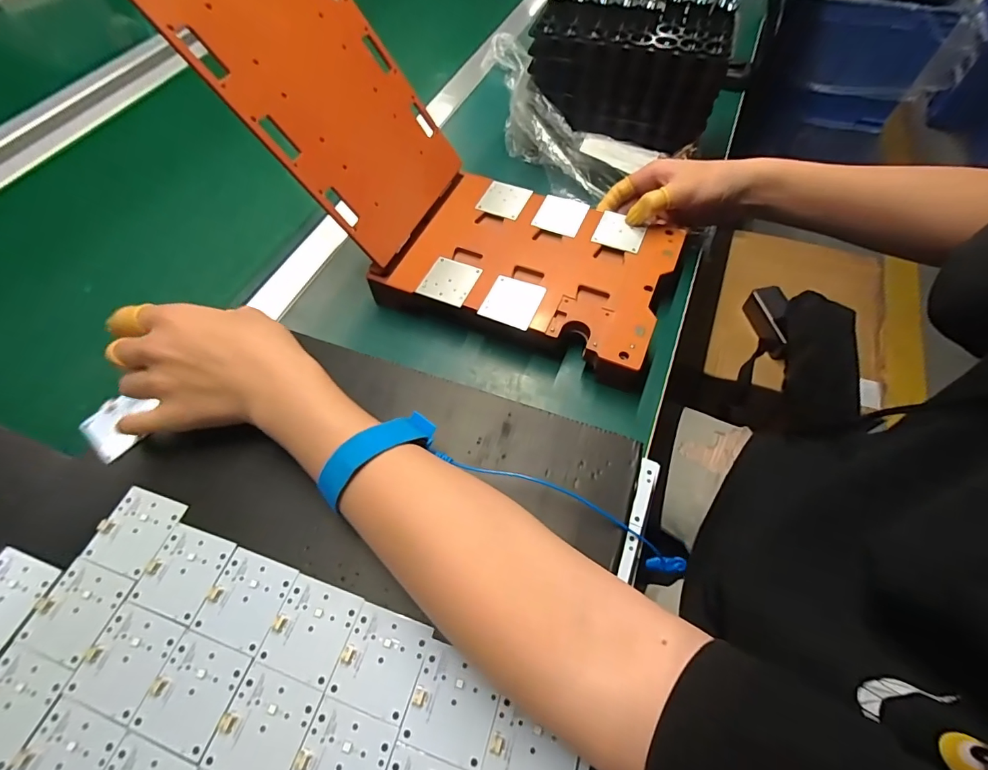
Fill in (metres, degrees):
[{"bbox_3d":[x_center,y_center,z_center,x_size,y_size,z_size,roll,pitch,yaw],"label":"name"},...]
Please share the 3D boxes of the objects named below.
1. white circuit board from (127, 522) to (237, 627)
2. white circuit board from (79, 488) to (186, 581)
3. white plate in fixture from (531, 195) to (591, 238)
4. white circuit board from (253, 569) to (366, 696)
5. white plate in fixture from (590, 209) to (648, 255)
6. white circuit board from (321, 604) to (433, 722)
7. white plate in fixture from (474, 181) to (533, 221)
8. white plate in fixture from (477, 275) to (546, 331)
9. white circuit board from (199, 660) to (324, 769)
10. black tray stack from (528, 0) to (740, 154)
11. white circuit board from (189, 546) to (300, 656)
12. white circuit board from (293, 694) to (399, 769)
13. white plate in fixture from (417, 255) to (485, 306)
[{"bbox_3d":[-0.185,0.111,0.264,0.043,0.004,0.047,15,61,10],"label":"white circuit board"},{"bbox_3d":[-0.225,0.090,0.277,0.043,0.004,0.046,15,61,10],"label":"white circuit board"},{"bbox_3d":[0.067,-0.168,0.436,0.045,0.004,0.048,22,65,12],"label":"white plate in fixture"},{"bbox_3d":[-0.103,0.136,0.247,0.042,0.004,0.046,16,61,10],"label":"white circuit board"},{"bbox_3d":[0.118,-0.144,0.415,0.043,0.004,0.044,21,60,15],"label":"white plate in fixture"},{"bbox_3d":[-0.062,0.148,0.239,0.043,0.004,0.046,15,61,10],"label":"white circuit board"},{"bbox_3d":[0.009,-0.188,0.448,0.046,0.006,0.046,21,67,17],"label":"white plate in fixture"},{"bbox_3d":[0.016,-0.072,0.376,0.045,0.004,0.047,20,62,13],"label":"white plate in fixture"},{"bbox_3d":[-0.117,0.174,0.225,0.043,0.004,0.047,17,61,11],"label":"white circuit board"},{"bbox_3d":[0.144,-0.338,0.472,0.191,0.106,0.099,20,62,13],"label":"black tray stack"},{"bbox_3d":[-0.144,0.123,0.256,0.043,0.004,0.046,16,61,11],"label":"white circuit board"},{"bbox_3d":[-0.076,0.186,0.216,0.043,0.004,0.046,16,61,10],"label":"white circuit board"},{"bbox_3d":[-0.039,-0.094,0.394,0.044,0.004,0.048,20,62,13],"label":"white plate in fixture"}]

